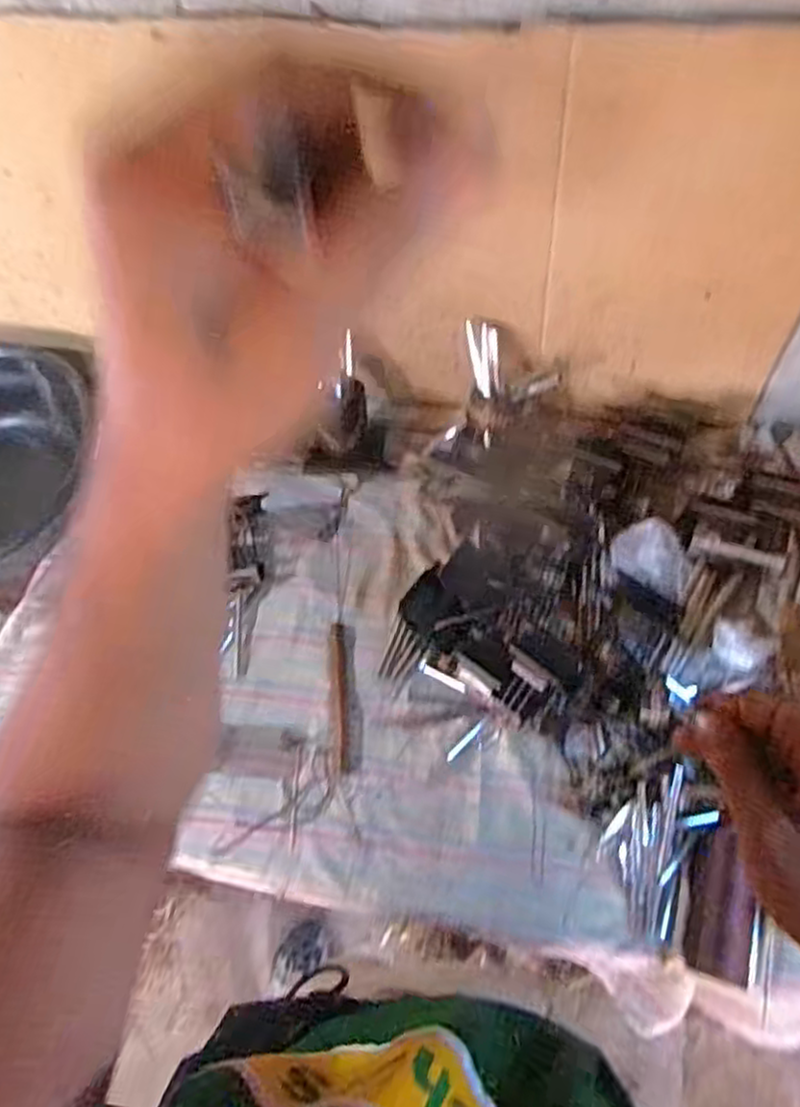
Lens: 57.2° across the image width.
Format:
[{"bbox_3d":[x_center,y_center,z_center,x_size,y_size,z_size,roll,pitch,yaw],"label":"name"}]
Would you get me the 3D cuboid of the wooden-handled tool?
[{"bbox_3d":[-0.082,0.080,1.080,0.035,0.035,0.472,-2,59,3],"label":"wooden-handled tool"}]

